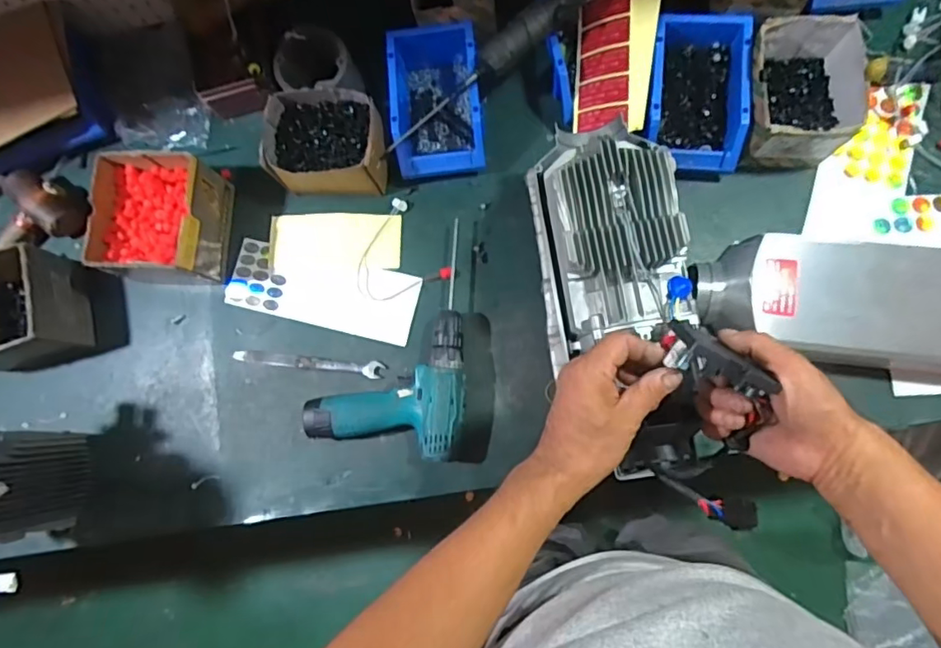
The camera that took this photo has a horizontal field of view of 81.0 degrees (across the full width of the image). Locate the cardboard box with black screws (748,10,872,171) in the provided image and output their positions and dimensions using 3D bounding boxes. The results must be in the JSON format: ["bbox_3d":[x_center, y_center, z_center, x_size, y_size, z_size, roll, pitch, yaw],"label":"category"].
[{"bbox_3d":[0.400,-0.279,0.675,0.126,0.092,0.150,4,82,6],"label":"cardboard box with black screws"}]

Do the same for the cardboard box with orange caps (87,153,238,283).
[{"bbox_3d":[-0.407,-0.136,0.732,0.139,0.096,0.150,0,81,6],"label":"cardboard box with orange caps"}]

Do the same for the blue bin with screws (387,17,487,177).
[{"bbox_3d":[-0.044,-0.298,0.732,0.116,0.075,0.198,-5,81,5],"label":"blue bin with screws"}]

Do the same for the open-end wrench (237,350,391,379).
[{"bbox_3d":[-0.217,0.053,0.731,0.205,0.009,0.022,4,81,7],"label":"open-end wrench"}]

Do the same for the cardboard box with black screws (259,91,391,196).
[{"bbox_3d":[-0.185,-0.236,0.732,0.152,0.078,0.118,1,80,6],"label":"cardboard box with black screws"}]

